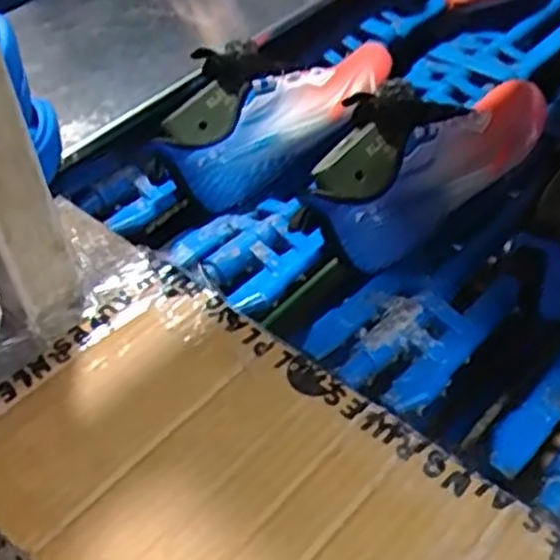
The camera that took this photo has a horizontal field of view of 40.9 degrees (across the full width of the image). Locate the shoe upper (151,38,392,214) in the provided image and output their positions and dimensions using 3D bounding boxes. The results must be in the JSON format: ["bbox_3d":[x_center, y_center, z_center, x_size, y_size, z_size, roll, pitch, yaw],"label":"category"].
[{"bbox_3d":[0.005,-0.156,0.647,0.240,0.079,0.092,-32,49,-20],"label":"shoe upper"}]

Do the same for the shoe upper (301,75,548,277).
[{"bbox_3d":[0.118,-0.101,0.577,0.231,0.074,0.095,-34,49,-22],"label":"shoe upper"}]

